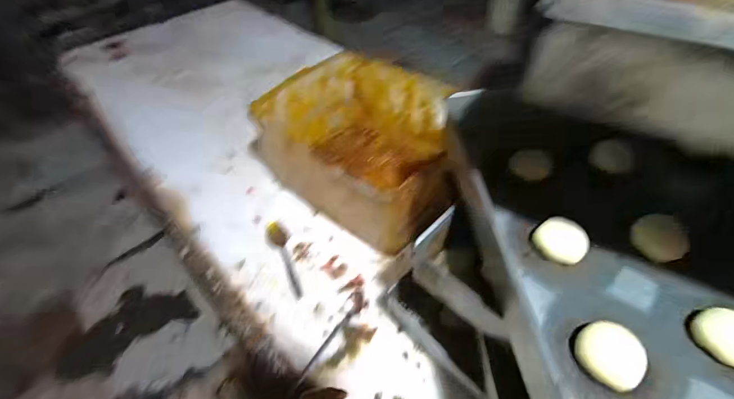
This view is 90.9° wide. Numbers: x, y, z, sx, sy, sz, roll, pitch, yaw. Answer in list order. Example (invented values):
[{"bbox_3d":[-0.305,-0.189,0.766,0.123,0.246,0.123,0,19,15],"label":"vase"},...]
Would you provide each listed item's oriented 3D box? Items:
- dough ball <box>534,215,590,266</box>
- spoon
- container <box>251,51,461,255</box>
[{"bbox_3d":[0.204,0.043,0.377,0.037,0.025,0.047,-34,54,-25],"label":"dough ball"},{"bbox_3d":[-0.151,0.105,0.657,0.042,0.016,0.167,-18,49,-12],"label":"spoon"},{"bbox_3d":[-0.005,-0.107,0.720,0.332,0.191,0.303,26,54,25],"label":"container"}]

